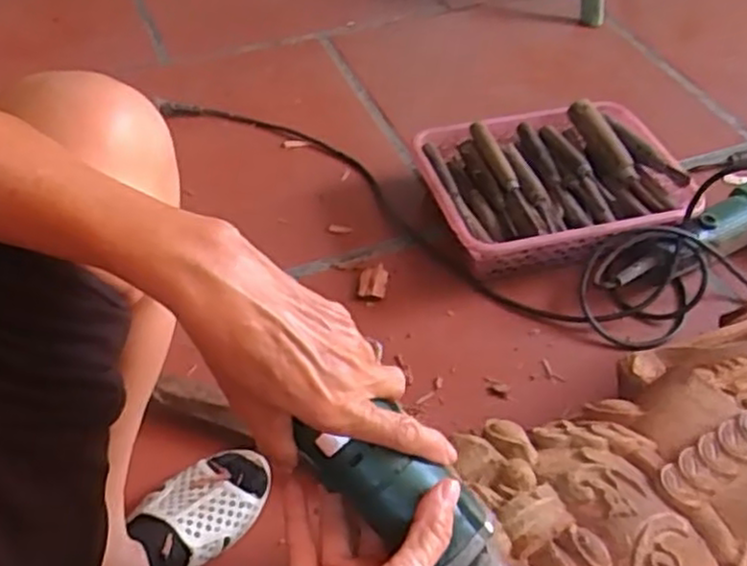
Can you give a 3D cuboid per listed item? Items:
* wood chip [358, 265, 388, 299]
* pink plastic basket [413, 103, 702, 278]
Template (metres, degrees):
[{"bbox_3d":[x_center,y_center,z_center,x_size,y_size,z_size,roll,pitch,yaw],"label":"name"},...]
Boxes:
[{"bbox_3d":[-0.001,0.000,0.872,0.032,0.019,0.047,6,50,2],"label":"wood chip"},{"bbox_3d":[0.225,-0.117,0.939,0.319,0.086,0.240,-6,50,-8],"label":"pink plastic basket"}]

